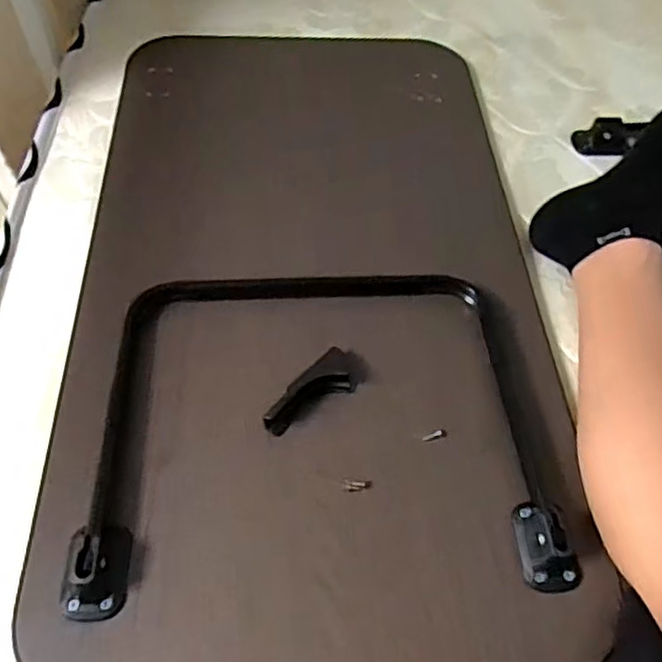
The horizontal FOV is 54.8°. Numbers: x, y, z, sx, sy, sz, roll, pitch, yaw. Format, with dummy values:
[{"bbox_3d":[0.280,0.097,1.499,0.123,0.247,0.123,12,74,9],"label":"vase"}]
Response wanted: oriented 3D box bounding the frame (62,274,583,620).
[{"bbox_3d":[-0.013,0.067,0.471,0.353,0.043,0.266,-3,56,-3],"label":"frame"}]

